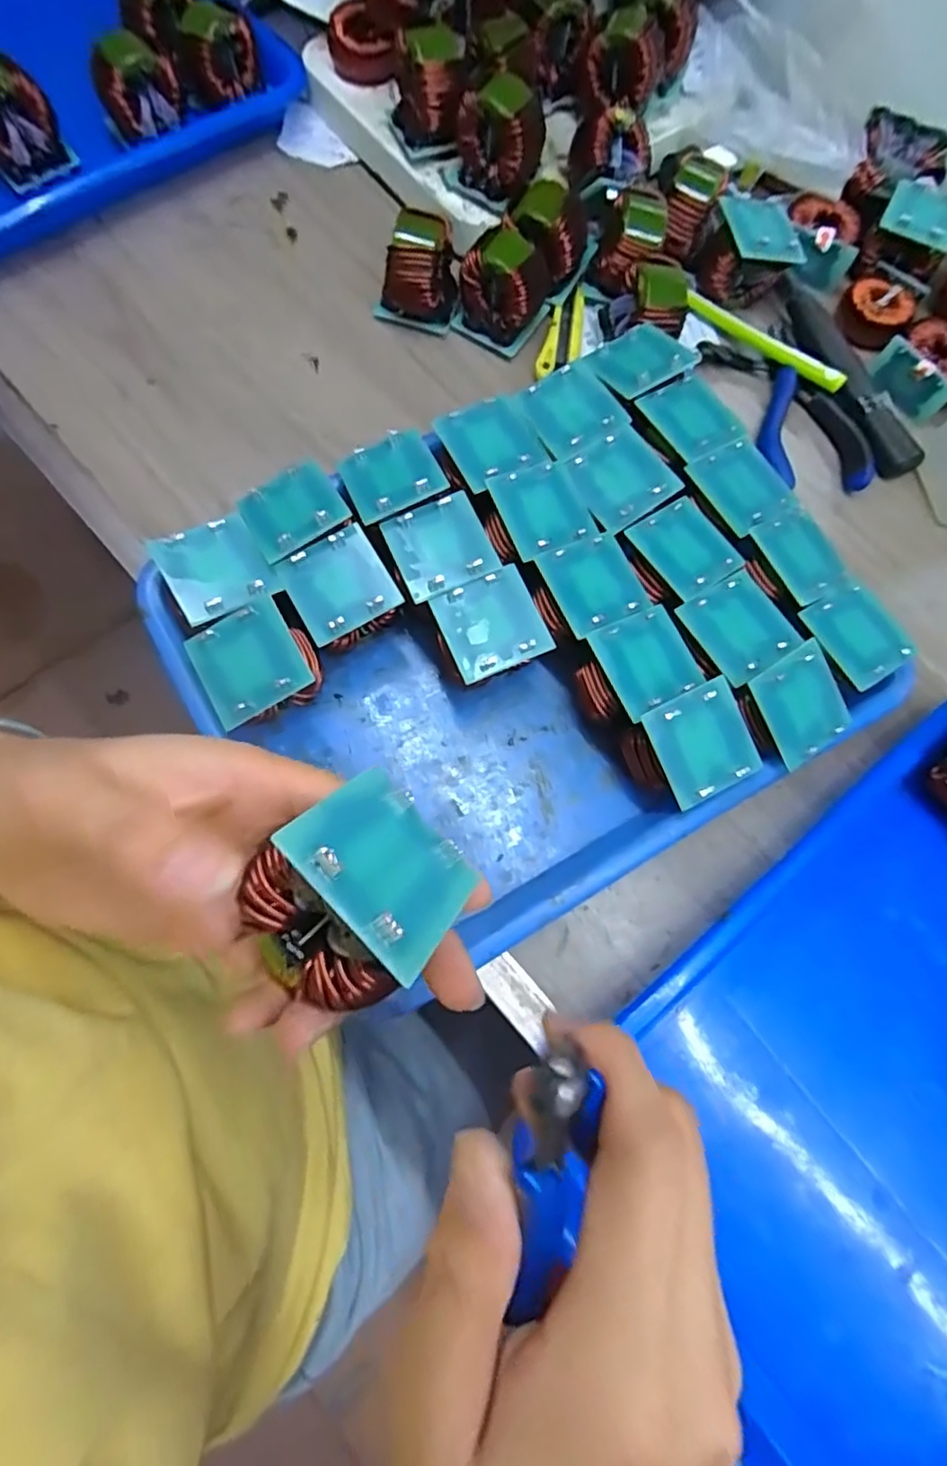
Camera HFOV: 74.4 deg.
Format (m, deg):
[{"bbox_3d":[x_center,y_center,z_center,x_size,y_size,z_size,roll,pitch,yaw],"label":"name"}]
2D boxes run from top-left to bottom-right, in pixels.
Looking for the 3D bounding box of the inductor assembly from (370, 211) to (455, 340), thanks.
[{"bbox_3d":[-0.035,-0.274,0.371,0.048,0.045,0.043,5,74,-2],"label":"inductor assembly"}]

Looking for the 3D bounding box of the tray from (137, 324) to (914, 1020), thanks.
[{"bbox_3d":[0.027,-0.051,0.310,0.302,0.054,0.233,-28,78,-11],"label":"tray"}]

